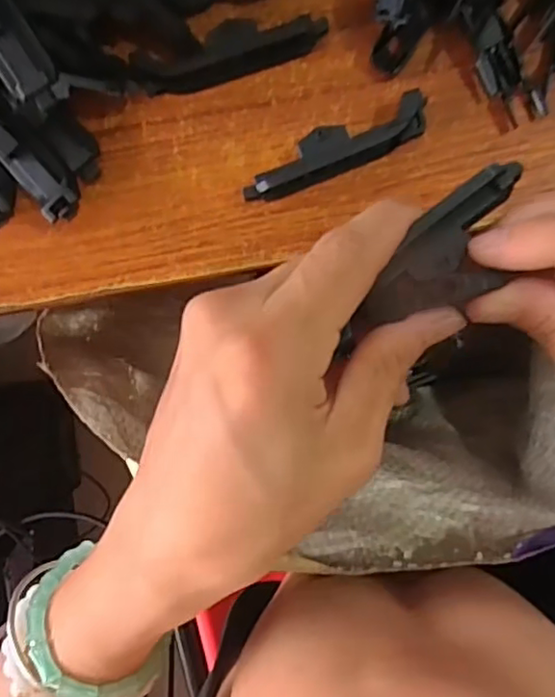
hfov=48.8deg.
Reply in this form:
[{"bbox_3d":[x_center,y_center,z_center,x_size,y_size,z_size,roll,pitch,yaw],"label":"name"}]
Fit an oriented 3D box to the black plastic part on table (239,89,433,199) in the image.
[{"bbox_3d":[0.022,-0.078,0.240,0.074,0.016,0.018,-22,93,4],"label":"black plastic part on table"}]

